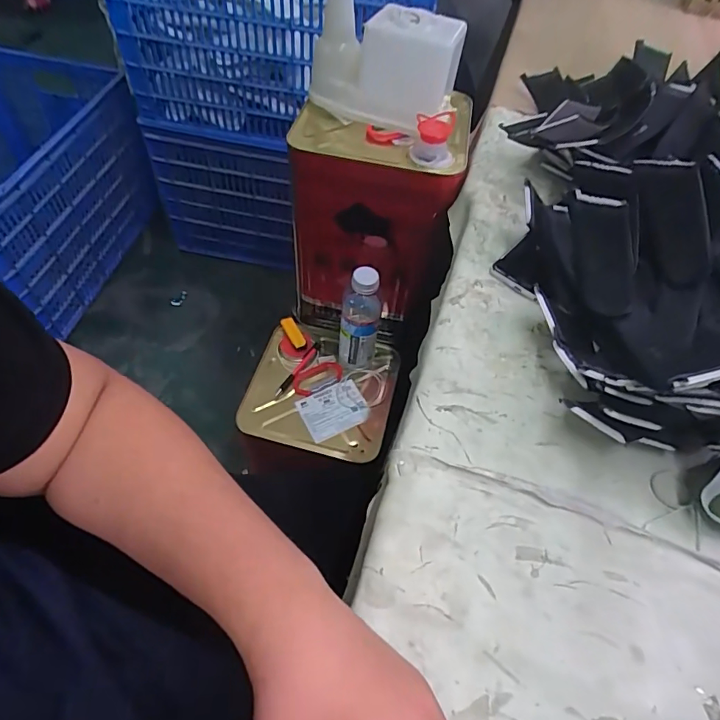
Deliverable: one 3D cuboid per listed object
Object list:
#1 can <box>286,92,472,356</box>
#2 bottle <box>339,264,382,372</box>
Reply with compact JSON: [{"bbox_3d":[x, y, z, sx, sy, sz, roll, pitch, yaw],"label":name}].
[{"bbox_3d":[0.019,-0.224,0.778,0.240,0.331,0.199,12,54,4],"label":"can"},{"bbox_3d":[-0.001,-0.060,0.781,0.061,0.213,0.051,7,54,0],"label":"bottle"}]

